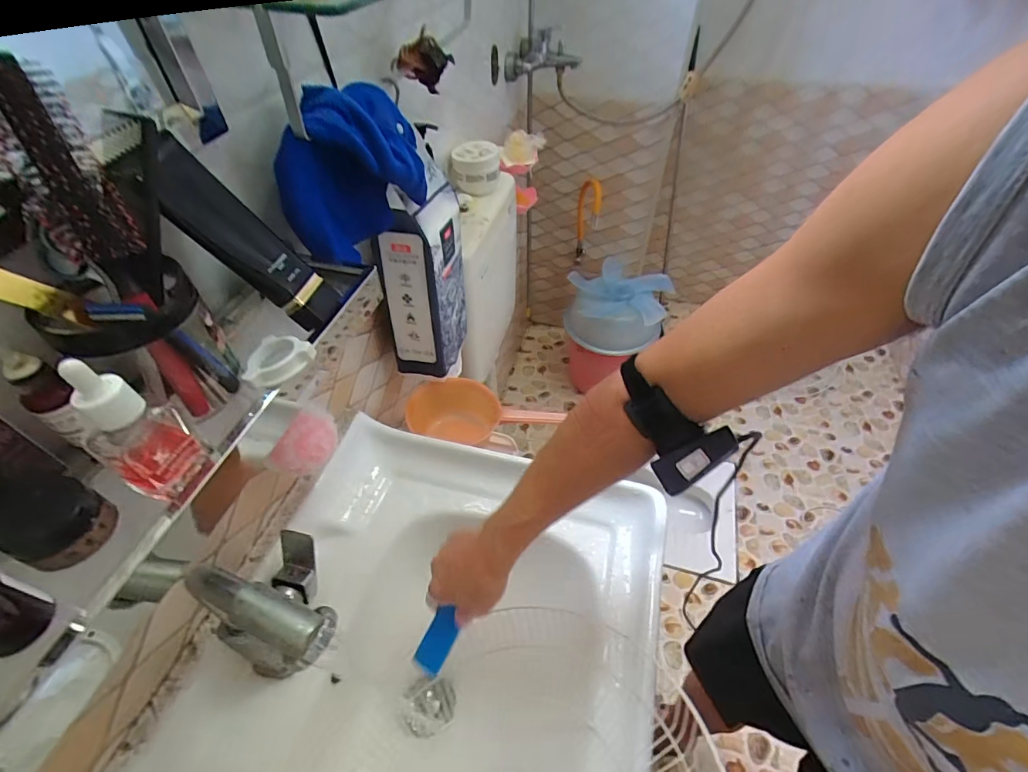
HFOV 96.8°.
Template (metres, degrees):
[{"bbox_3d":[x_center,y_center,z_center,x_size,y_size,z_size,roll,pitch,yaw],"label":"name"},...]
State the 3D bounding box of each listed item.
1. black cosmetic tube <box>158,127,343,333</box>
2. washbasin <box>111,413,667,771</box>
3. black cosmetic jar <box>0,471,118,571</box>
[{"bbox_3d":[-0.209,-0.115,0.364,0.029,0.155,0.047,-18,41,29],"label":"black cosmetic tube"},{"bbox_3d":[-0.095,0.349,0.507,0.448,0.161,0.575,11,49,11],"label":"washbasin"},{"bbox_3d":[-0.264,0.077,0.262,0.041,0.033,0.045,-1,48,1],"label":"black cosmetic jar"}]

